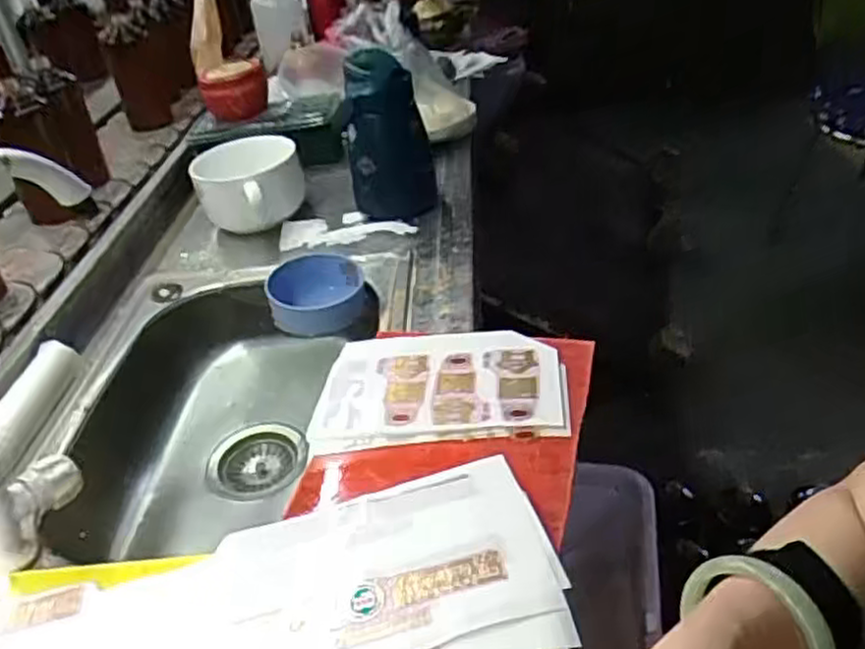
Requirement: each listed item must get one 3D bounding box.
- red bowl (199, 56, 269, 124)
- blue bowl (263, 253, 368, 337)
[{"bbox_3d":[-0.318,-0.377,1.177,0.100,0.080,0.115,-15,36,-11],"label":"red bowl"},{"bbox_3d":[-0.130,-0.030,0.859,0.106,0.055,0.109,-5,35,3],"label":"blue bowl"}]

